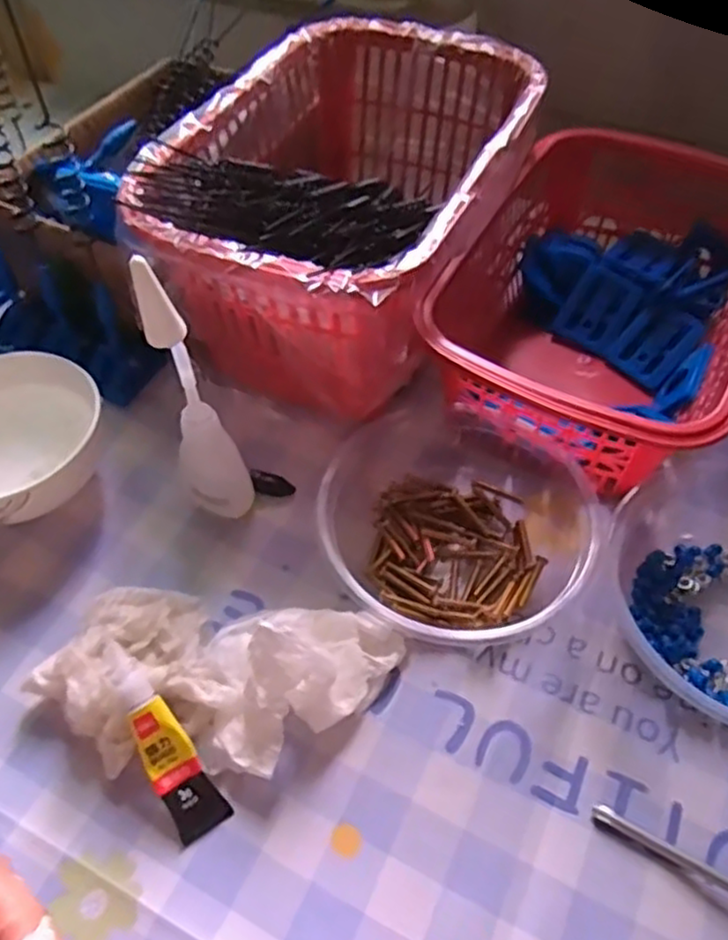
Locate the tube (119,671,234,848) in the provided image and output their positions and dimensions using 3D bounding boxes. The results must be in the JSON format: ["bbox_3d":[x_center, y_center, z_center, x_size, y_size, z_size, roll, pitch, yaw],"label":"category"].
[{"bbox_3d":[-0.073,0.107,0.266,0.019,0.007,0.064,-28,93,-17],"label":"tube"}]

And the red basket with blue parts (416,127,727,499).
[{"bbox_3d":[0.132,-0.089,0.377,0.142,0.069,0.208,23,58,17],"label":"red basket with blue parts"}]

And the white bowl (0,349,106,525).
[{"bbox_3d":[-0.166,-0.011,0.344,0.084,0.046,0.091,-1,55,1],"label":"white bowl"}]

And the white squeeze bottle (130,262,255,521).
[{"bbox_3d":[-0.069,-0.024,0.294,0.027,0.141,0.025,-23,57,-14],"label":"white squeeze bottle"}]

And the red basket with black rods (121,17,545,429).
[{"bbox_3d":[-0.008,-0.144,0.387,0.159,0.094,0.230,23,58,16],"label":"red basket with black rods"}]

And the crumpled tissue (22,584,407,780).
[{"bbox_3d":[-0.058,0.079,0.279,0.136,0.045,0.068,5,55,5],"label":"crumpled tissue"}]

